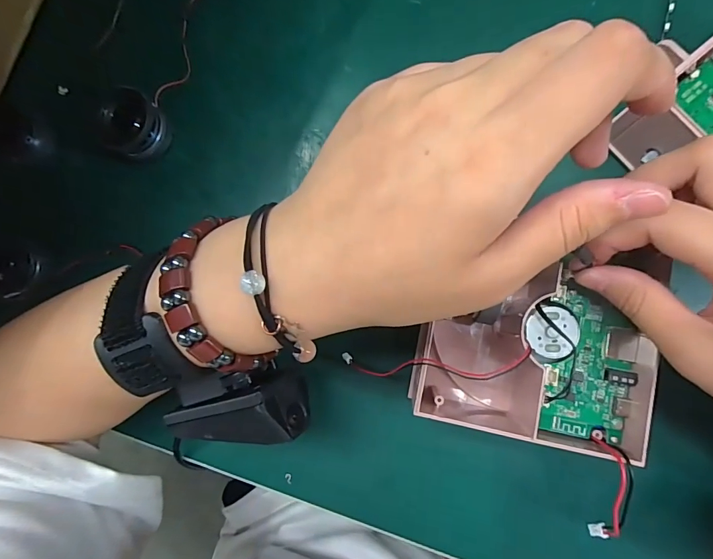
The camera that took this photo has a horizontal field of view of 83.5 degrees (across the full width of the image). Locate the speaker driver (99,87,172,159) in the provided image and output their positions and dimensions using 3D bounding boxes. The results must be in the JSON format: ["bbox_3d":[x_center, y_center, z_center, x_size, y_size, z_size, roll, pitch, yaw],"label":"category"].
[{"bbox_3d":[-0.137,-0.095,0.248,0.032,0.025,0.034,-1,82,6],"label":"speaker driver"}]

